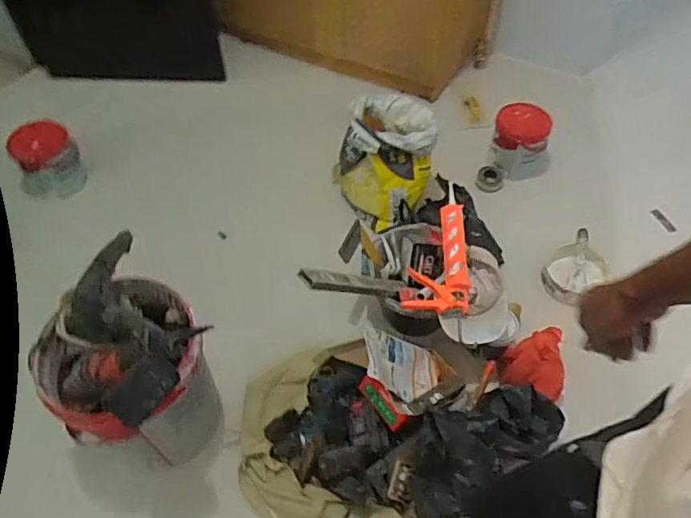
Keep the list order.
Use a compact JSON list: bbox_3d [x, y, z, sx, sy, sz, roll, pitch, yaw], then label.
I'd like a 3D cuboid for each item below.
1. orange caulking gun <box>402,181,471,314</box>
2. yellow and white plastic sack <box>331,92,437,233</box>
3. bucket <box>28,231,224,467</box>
[{"bbox_3d":[0.244,-0.017,1.349,0.157,0.057,0.344,7,53,7],"label":"orange caulking gun"},{"bbox_3d":[0.108,-0.289,1.647,0.303,0.318,0.281,0,52,2],"label":"yellow and white plastic sack"},{"bbox_3d":[-0.447,0.242,1.132,0.296,0.434,0.413,-37,60,-24],"label":"bucket"}]

